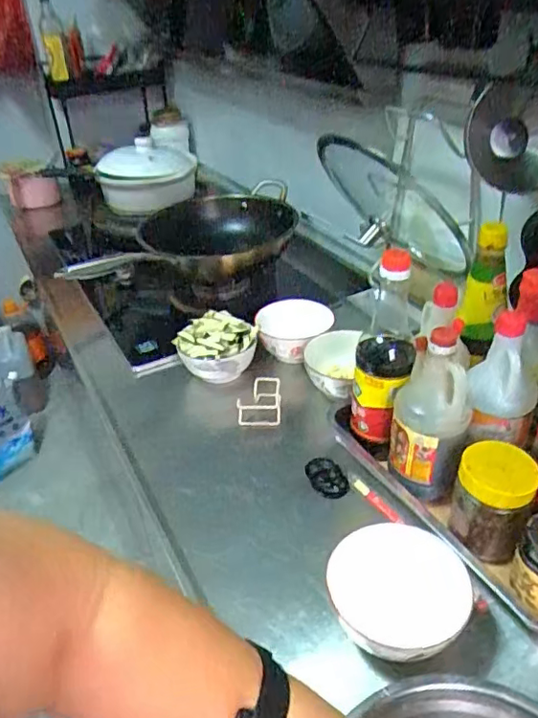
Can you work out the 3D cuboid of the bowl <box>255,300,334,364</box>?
[{"bbox_3d":[0.045,-0.045,0.997,0.112,0.078,0.119,-3,34,2],"label":"bowl"}]

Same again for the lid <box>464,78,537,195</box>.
[{"bbox_3d":[0.314,-0.272,0.707,0.133,0.135,0.038,14,38,25],"label":"lid"}]

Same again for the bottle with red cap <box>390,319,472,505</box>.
[{"bbox_3d":[0.186,0.067,0.664,0.082,0.206,0.065,1,34,7],"label":"bottle with red cap"}]

